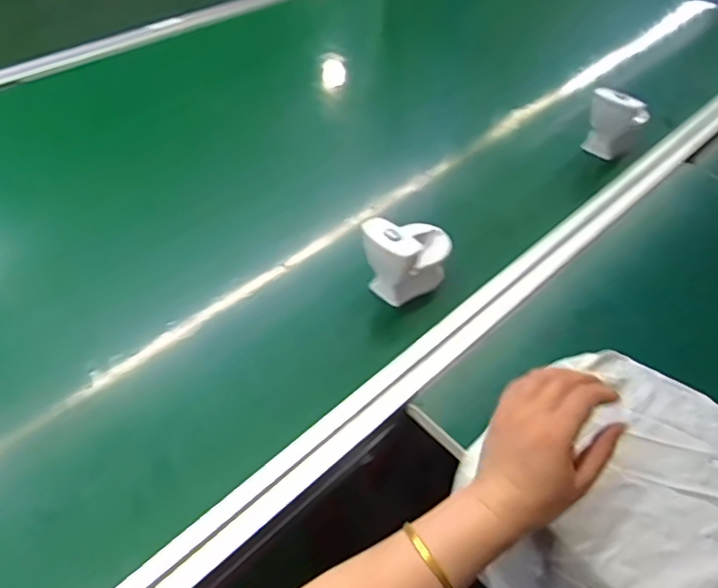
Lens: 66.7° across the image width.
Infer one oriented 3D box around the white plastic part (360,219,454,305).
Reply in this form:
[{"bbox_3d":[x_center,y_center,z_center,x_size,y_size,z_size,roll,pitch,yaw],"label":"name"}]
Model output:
[{"bbox_3d":[0.051,-0.043,0.610,0.075,0.095,0.091,30,53,20],"label":"white plastic part"}]

